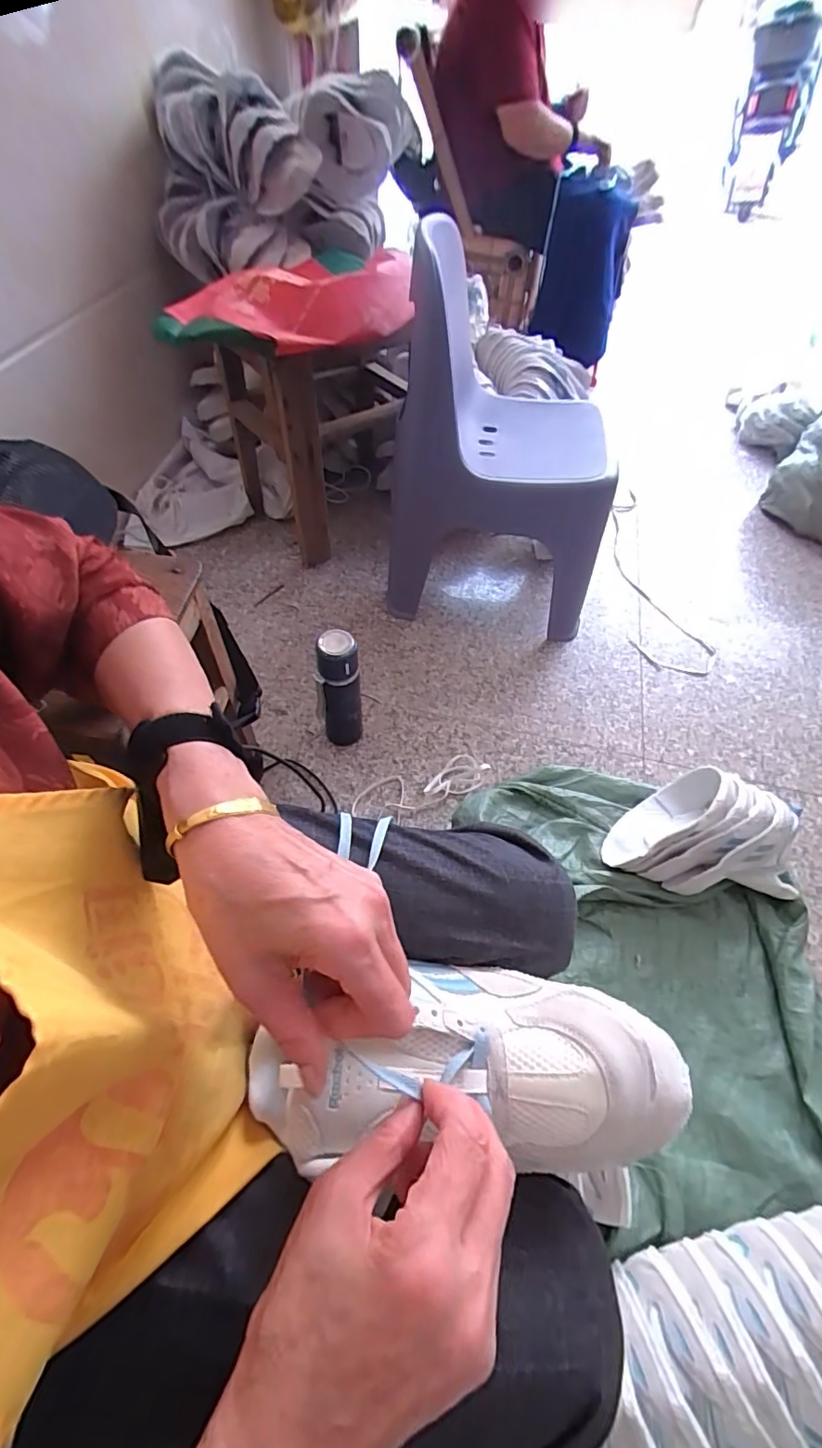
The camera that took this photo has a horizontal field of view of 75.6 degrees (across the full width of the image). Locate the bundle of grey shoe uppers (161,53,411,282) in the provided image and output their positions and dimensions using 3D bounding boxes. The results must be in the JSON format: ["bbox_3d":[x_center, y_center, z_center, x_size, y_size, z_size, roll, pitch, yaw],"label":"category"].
[{"bbox_3d":[-0.242,-0.948,0.939,0.316,0.217,0.385,-38,66,-23],"label":"bundle of grey shoe uppers"}]

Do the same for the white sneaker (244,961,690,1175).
[{"bbox_3d":[0.027,0.190,0.300,0.252,0.076,0.101,-5,57,4],"label":"white sneaker"}]

